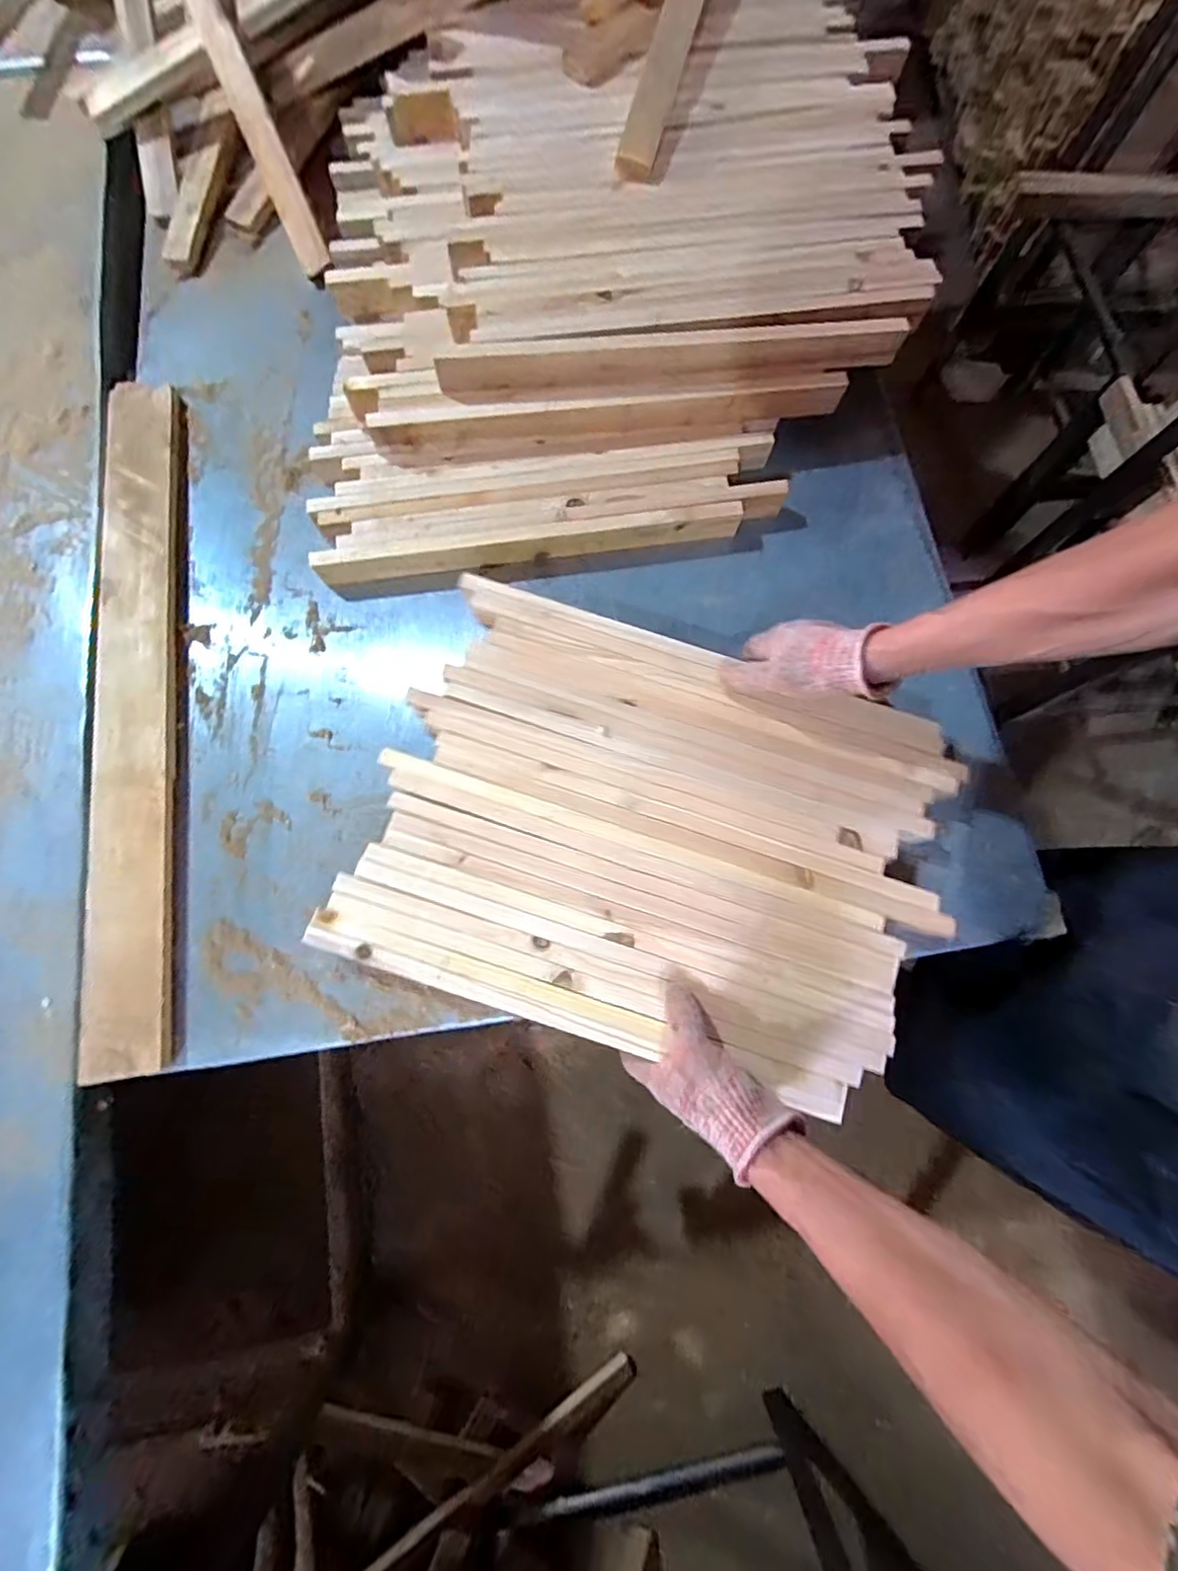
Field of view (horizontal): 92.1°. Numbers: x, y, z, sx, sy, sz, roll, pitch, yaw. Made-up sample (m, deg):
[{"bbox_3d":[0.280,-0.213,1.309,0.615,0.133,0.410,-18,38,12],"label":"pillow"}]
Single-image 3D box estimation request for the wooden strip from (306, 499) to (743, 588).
[{"bbox_3d":[-0.063,-0.267,0.625,0.457,0.035,0.025,-9,76,-3],"label":"wooden strip"}]

